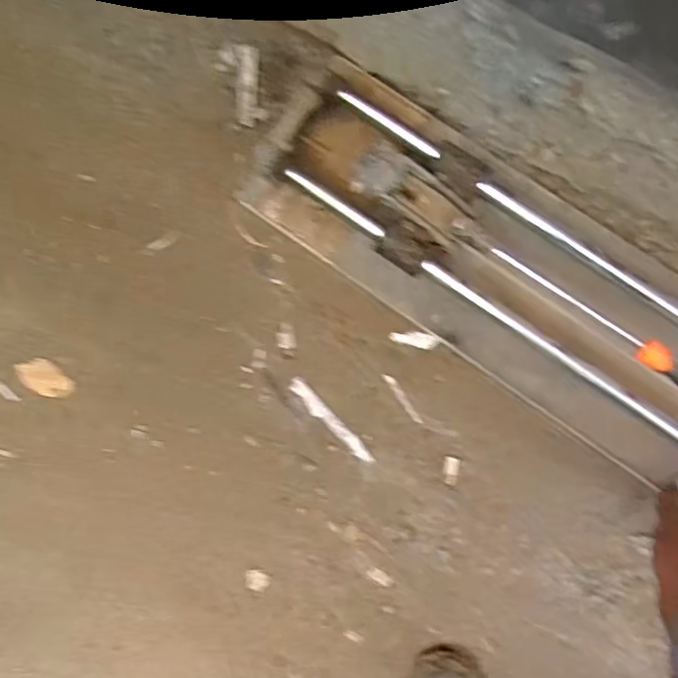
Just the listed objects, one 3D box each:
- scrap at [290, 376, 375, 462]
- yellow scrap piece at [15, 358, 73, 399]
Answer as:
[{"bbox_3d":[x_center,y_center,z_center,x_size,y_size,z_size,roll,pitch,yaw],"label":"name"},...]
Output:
[{"bbox_3d":[-0.010,0.094,0.718,0.018,0.008,0.128,-44,84,0],"label":"scrap"},{"bbox_3d":[-0.352,0.047,0.748,0.071,0.004,0.036,31,88,5],"label":"yellow scrap piece"}]

